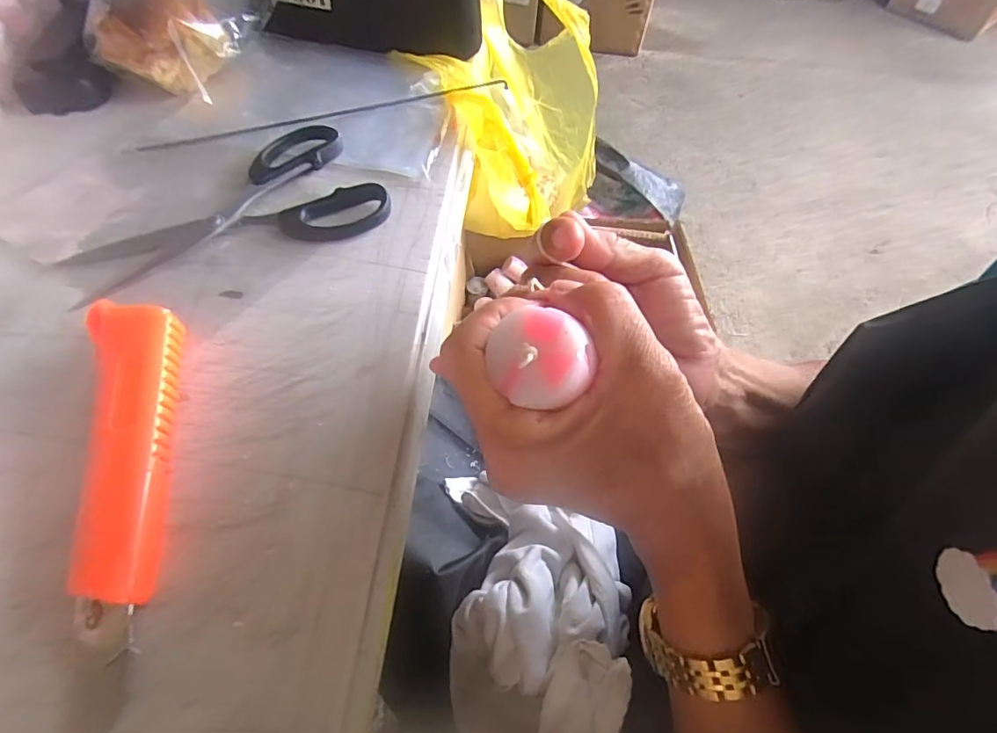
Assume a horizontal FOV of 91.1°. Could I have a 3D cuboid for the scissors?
[{"bbox_3d":[-0.154,-0.093,0.281,0.164,0.012,0.092,-21,62,-15],"label":"scissors"}]

